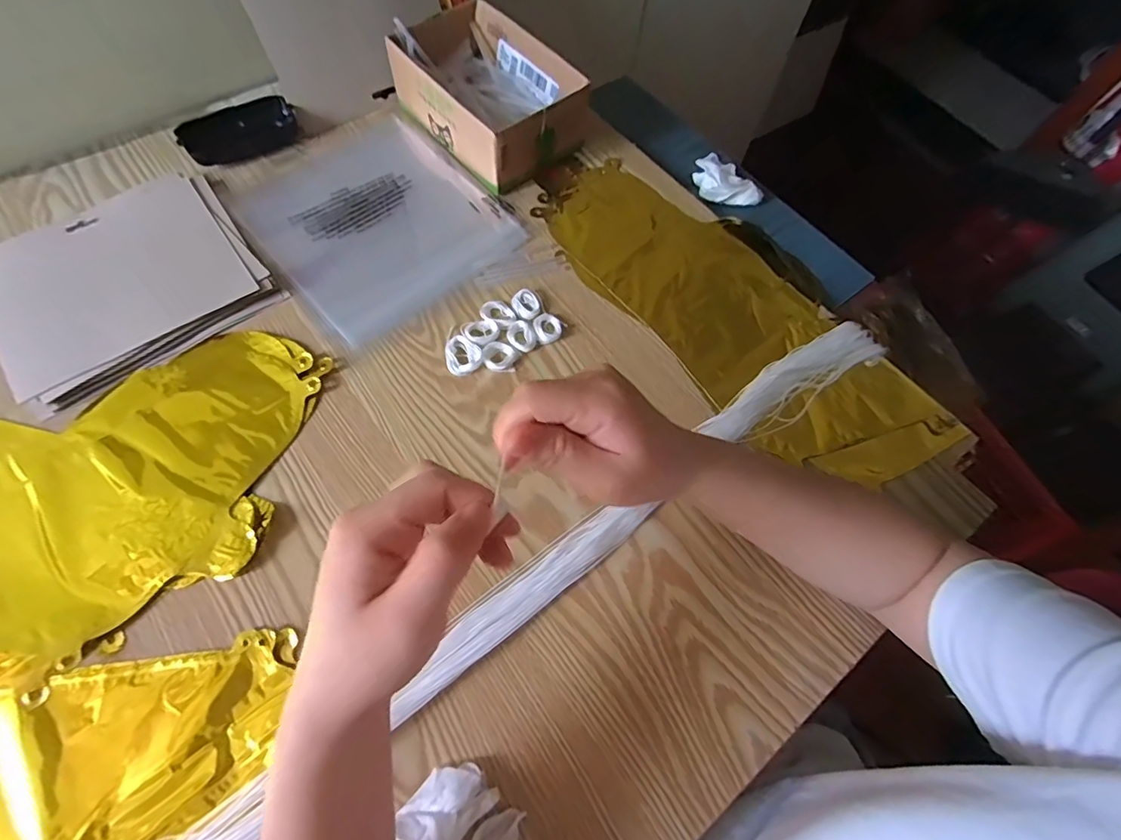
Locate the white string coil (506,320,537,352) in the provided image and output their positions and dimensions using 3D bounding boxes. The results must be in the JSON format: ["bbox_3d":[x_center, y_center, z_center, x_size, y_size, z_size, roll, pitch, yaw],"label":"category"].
[{"bbox_3d":[-0.034,-0.074,0.452,0.023,0.004,0.030,-35,72,-17],"label":"white string coil"}]

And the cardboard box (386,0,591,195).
[{"bbox_3d":[-0.076,-0.344,0.547,0.137,0.069,0.184,-41,74,-19],"label":"cardboard box"}]

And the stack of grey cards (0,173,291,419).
[{"bbox_3d":[-0.378,-0.122,0.447,0.201,0.014,0.173,-36,73,-17],"label":"stack of grey cards"}]

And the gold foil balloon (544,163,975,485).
[{"bbox_3d":[0.158,-0.105,0.477,0.159,0.010,0.409,-35,73,-17],"label":"gold foil balloon"}]

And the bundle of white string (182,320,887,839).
[{"bbox_3d":[-0.042,0.133,0.354,0.820,0.026,0.045,-34,72,-17],"label":"bundle of white string"}]

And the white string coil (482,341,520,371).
[{"bbox_3d":[-0.052,-0.055,0.443,0.029,0.006,0.026,2,66,-2],"label":"white string coil"}]

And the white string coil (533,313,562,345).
[{"bbox_3d":[-0.011,-0.082,0.459,0.024,0.006,0.029,-16,68,-10],"label":"white string coil"}]

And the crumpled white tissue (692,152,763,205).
[{"bbox_3d":[0.176,-0.264,0.563,0.057,0.021,0.083,-30,71,-15],"label":"crumpled white tissue"}]

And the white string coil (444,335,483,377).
[{"bbox_3d":[-0.083,-0.056,0.444,0.030,0.007,0.036,-9,67,-7],"label":"white string coil"}]

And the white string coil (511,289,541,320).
[{"bbox_3d":[-0.031,-0.105,0.468,0.024,0.006,0.031,-26,70,-14],"label":"white string coil"}]

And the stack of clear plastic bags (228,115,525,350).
[{"bbox_3d":[-0.179,-0.203,0.511,0.211,0.014,0.236,-39,74,-18],"label":"stack of clear plastic bags"}]

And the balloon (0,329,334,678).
[{"bbox_3d":[-0.411,0.054,0.365,0.433,0.019,0.230,-7,67,-6],"label":"balloon"}]

